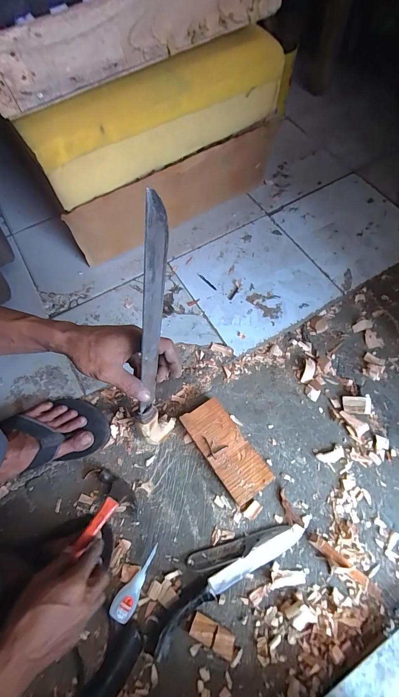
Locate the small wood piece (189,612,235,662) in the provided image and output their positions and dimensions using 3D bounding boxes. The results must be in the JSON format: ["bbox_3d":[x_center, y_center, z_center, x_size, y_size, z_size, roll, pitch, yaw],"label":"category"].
[{"bbox_3d":[0.019,0.419,0.445,0.064,0.022,0.027,22,69,12],"label":"small wood piece"}]

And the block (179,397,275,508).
[{"bbox_3d":[0.046,0.182,0.553,0.078,0.035,0.176,-35,69,-12],"label":"block"}]

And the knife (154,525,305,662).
[{"bbox_3d":[0.047,0.357,0.470,0.269,0.027,0.035,-32,68,-11],"label":"knife"}]

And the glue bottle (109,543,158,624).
[{"bbox_3d":[-0.097,0.366,0.479,0.033,0.019,0.107,29,70,14],"label":"glue bottle"}]

